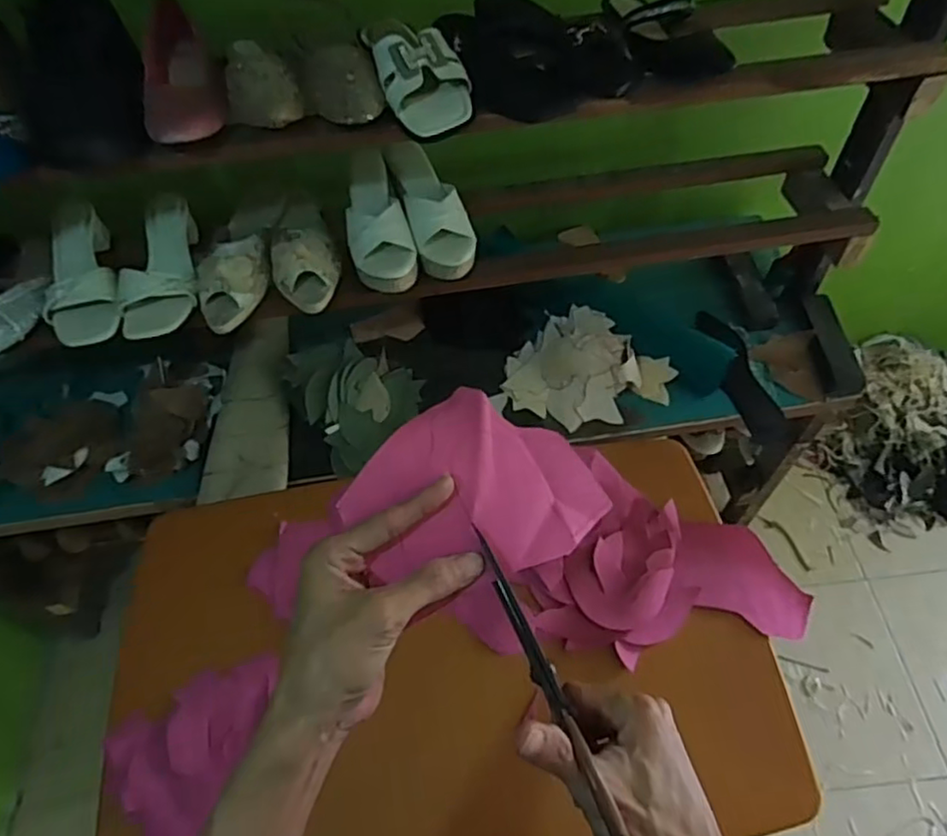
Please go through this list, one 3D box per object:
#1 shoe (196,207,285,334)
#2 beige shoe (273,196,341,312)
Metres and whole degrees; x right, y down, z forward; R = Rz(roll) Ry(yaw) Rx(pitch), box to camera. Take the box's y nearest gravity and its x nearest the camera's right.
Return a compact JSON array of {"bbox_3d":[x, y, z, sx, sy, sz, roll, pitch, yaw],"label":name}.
[{"bbox_3d":[-0.321,-0.229,0.898,0.087,0.055,0.245,-3,56,1],"label":"shoe"},{"bbox_3d":[-0.241,-0.246,0.909,0.089,0.060,0.235,-18,57,-9],"label":"beige shoe"}]

